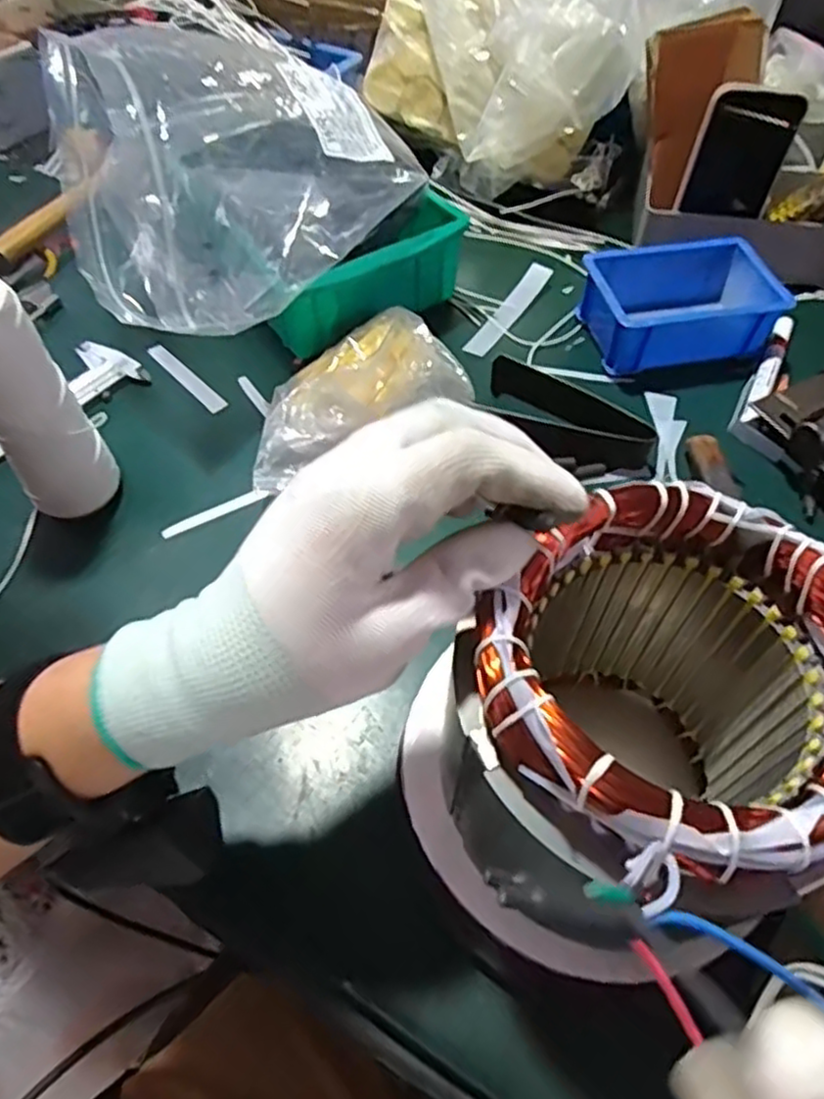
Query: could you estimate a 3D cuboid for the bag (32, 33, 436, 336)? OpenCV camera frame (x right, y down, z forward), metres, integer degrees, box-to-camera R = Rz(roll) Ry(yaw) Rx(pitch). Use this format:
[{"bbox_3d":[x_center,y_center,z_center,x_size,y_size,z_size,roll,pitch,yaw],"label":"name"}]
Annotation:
[{"bbox_3d":[-0.150,-0.289,0.523,0.231,0.143,0.244,37,63,23],"label":"bag"}]

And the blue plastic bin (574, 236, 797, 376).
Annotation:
[{"bbox_3d":[0.220,-0.204,0.581,0.148,0.055,0.104,-9,56,-6],"label":"blue plastic bin"}]

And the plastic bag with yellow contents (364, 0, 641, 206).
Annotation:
[{"bbox_3d":[0.077,-0.460,0.659,0.225,0.181,0.170,0,55,-1],"label":"plastic bag with yellow contents"}]

